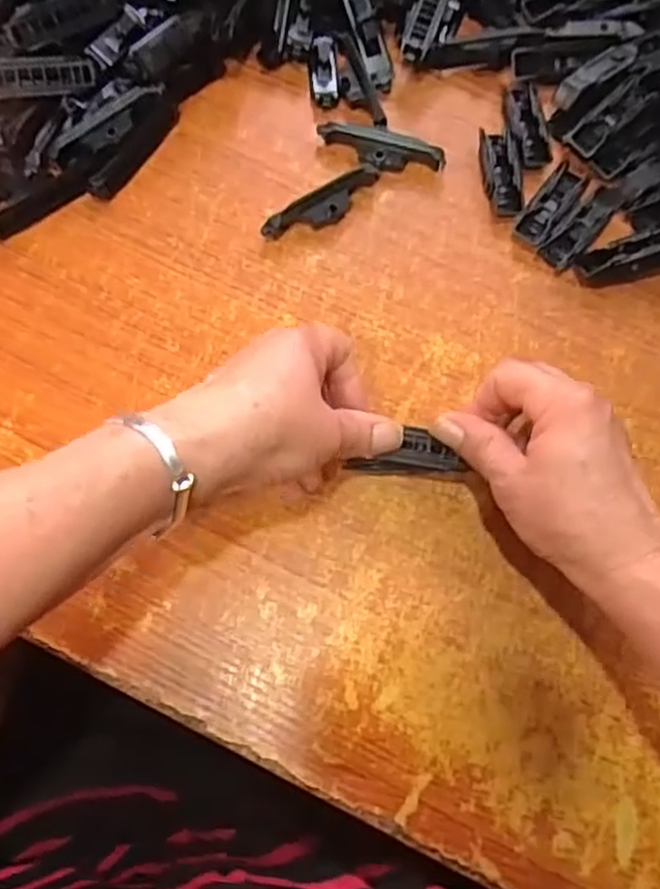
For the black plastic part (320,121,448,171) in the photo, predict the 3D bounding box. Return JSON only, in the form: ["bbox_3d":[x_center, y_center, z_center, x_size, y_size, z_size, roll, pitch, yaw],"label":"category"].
[{"bbox_3d":[0.032,-0.186,0.462,0.081,0.020,0.020,15,73,3],"label":"black plastic part"}]

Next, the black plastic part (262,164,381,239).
[{"bbox_3d":[-0.003,-0.147,0.447,0.082,0.019,0.019,-33,77,-11],"label":"black plastic part"}]

